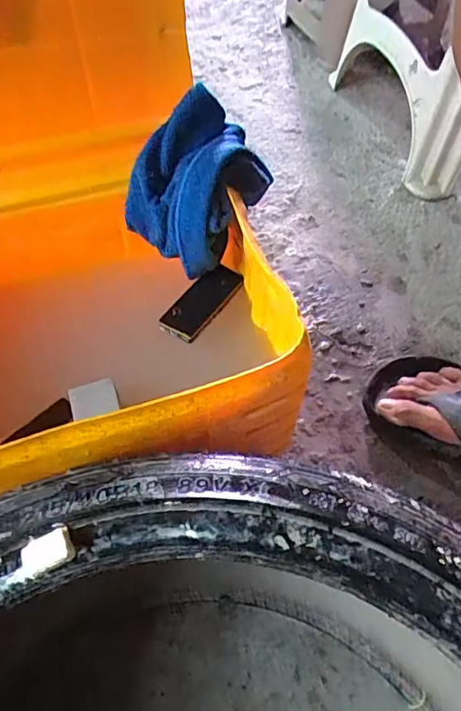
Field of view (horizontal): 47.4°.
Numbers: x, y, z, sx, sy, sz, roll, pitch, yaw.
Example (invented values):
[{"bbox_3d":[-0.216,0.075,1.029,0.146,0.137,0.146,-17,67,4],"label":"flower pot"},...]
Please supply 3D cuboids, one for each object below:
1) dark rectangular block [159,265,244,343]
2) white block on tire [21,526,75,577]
[{"bbox_3d":[-0.027,-0.056,0.523,0.040,0.016,0.094,30,62,17],"label":"dark rectangular block"},{"bbox_3d":[-0.107,0.114,0.307,0.029,0.007,0.020,-22,61,-14],"label":"white block on tire"}]

